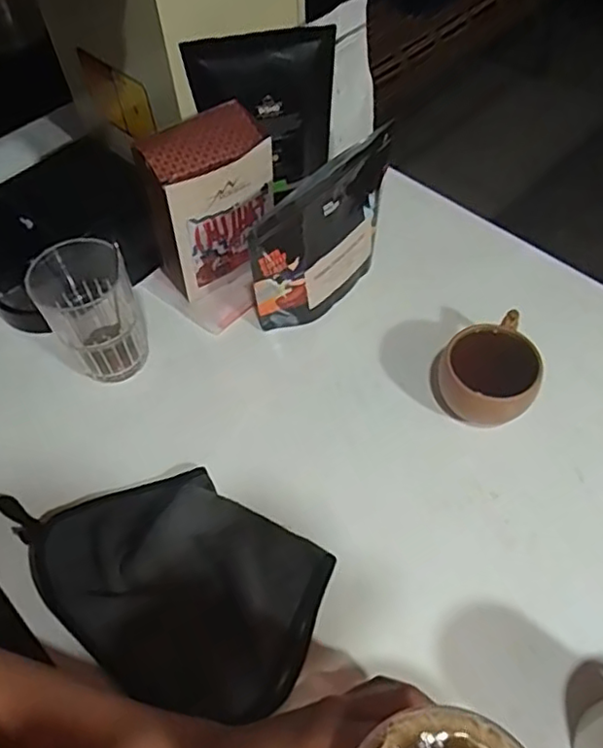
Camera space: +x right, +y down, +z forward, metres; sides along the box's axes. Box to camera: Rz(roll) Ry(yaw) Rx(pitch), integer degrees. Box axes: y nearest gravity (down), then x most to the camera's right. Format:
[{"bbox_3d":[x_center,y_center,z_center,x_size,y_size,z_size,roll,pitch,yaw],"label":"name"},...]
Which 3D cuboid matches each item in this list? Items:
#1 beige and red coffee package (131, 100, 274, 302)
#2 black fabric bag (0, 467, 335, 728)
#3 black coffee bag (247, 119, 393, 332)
[{"bbox_3d":[-0.086,-0.152,0.600,0.125,0.171,0.065,-31,60,-18],"label":"beige and red coffee package"},{"bbox_3d":[-0.108,0.152,0.488,0.251,0.026,0.151,29,62,21],"label":"black fabric bag"},{"bbox_3d":[0.026,-0.126,0.589,0.036,0.155,0.173,35,63,23],"label":"black coffee bag"}]

